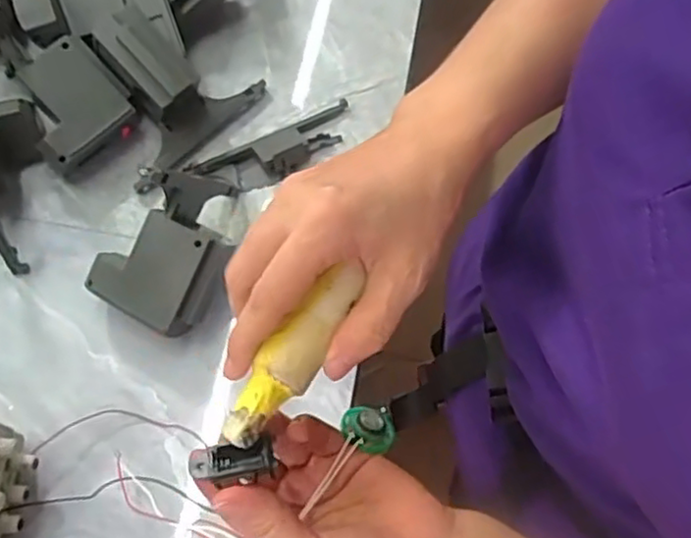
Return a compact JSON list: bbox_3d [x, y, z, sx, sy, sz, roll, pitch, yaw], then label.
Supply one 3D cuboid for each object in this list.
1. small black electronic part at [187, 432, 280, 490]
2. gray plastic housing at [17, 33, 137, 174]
[{"bbox_3d":[-0.047,0.080,0.282,0.036,0.015,0.016,-11,67,8],"label":"small black electronic part"},{"bbox_3d":[-0.207,-0.127,0.513,0.078,0.020,0.079,-40,98,-19],"label":"gray plastic housing"}]

